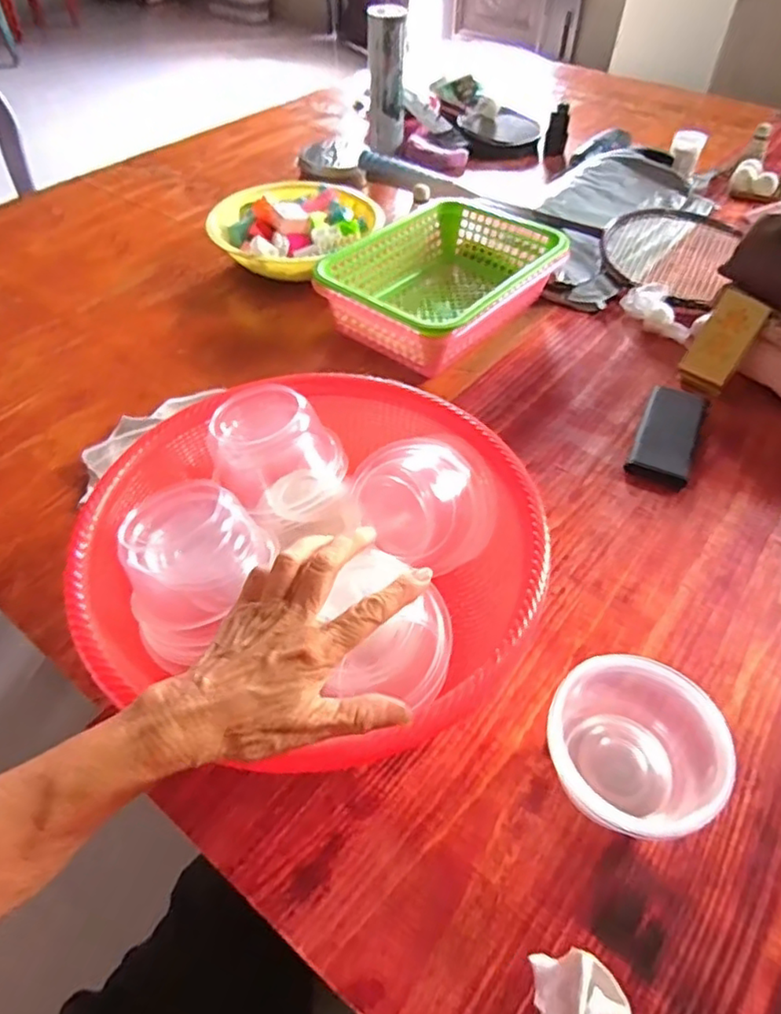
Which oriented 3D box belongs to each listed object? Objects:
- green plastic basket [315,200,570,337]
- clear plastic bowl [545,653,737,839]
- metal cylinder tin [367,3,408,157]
[{"bbox_3d":[0.075,-0.298,0.836,0.230,0.092,0.310,29,56,24],"label":"green plastic basket"},{"bbox_3d":[0.161,0.176,0.435,0.096,0.081,0.112,-33,56,-24],"label":"clear plastic bowl"},{"bbox_3d":[-0.007,-0.784,1.156,0.071,0.217,0.067,-1,49,1],"label":"metal cylinder tin"}]

